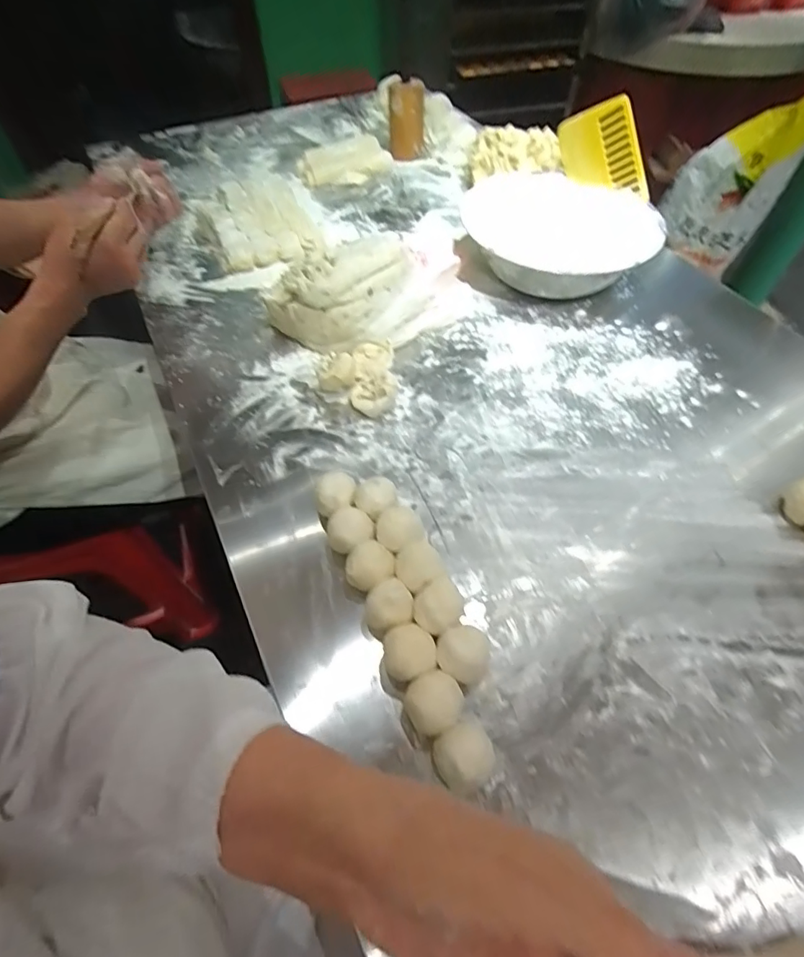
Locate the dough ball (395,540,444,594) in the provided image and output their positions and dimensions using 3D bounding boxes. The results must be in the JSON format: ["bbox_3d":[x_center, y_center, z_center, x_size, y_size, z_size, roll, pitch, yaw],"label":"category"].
[{"bbox_3d":[0.014,0.086,0.451,0.038,0.045,0.042,-25,58,-16],"label":"dough ball"}]

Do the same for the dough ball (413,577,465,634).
[{"bbox_3d":[0.031,0.114,0.423,0.040,0.039,0.041,0,55,1],"label":"dough ball"}]

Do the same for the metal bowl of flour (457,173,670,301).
[{"bbox_3d":[0.222,-0.349,0.708,0.239,0.084,0.227,0,55,1],"label":"metal bowl of flour"}]

